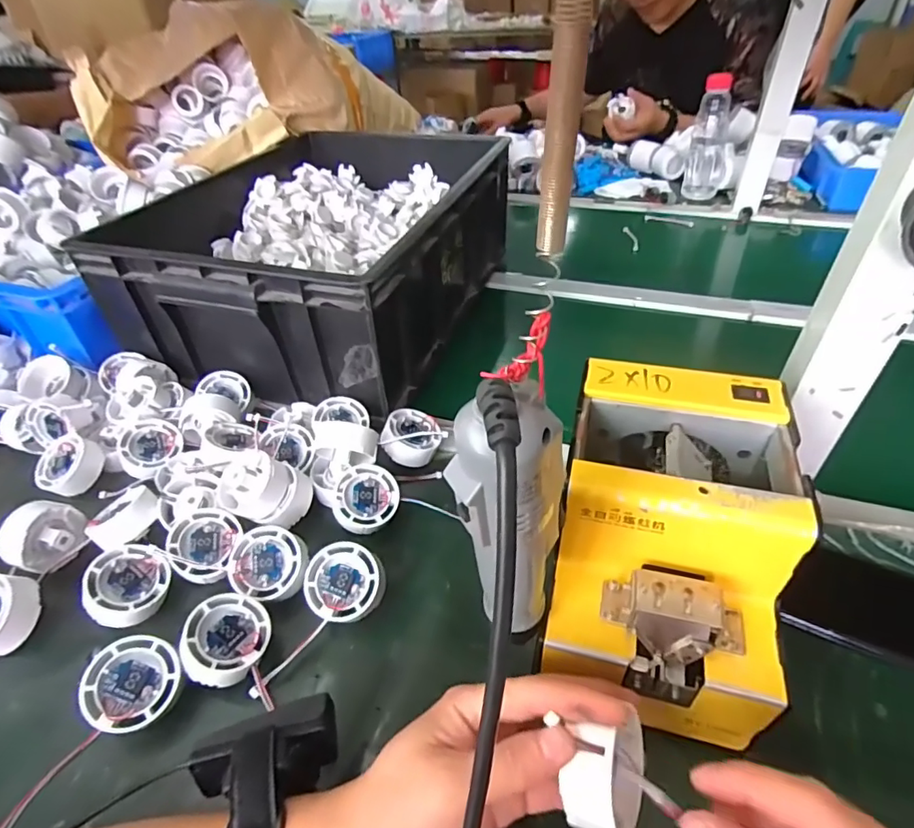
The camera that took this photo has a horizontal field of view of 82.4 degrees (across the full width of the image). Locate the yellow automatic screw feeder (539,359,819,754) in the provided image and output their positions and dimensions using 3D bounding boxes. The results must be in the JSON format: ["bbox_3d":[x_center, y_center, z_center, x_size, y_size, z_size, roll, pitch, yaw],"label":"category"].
[{"bbox_3d":[0.128,0.073,0.326,0.119,0.121,0.173,9,43,14],"label":"yellow automatic screw feeder"}]

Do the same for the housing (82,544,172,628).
[{"bbox_3d":[-0.246,0.126,0.390,0.054,0.026,0.054,16,46,-24],"label":"housing"}]

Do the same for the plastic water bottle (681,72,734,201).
[{"bbox_3d":[0.471,-0.509,0.964,0.066,0.196,0.069,15,45,20],"label":"plastic water bottle"}]

